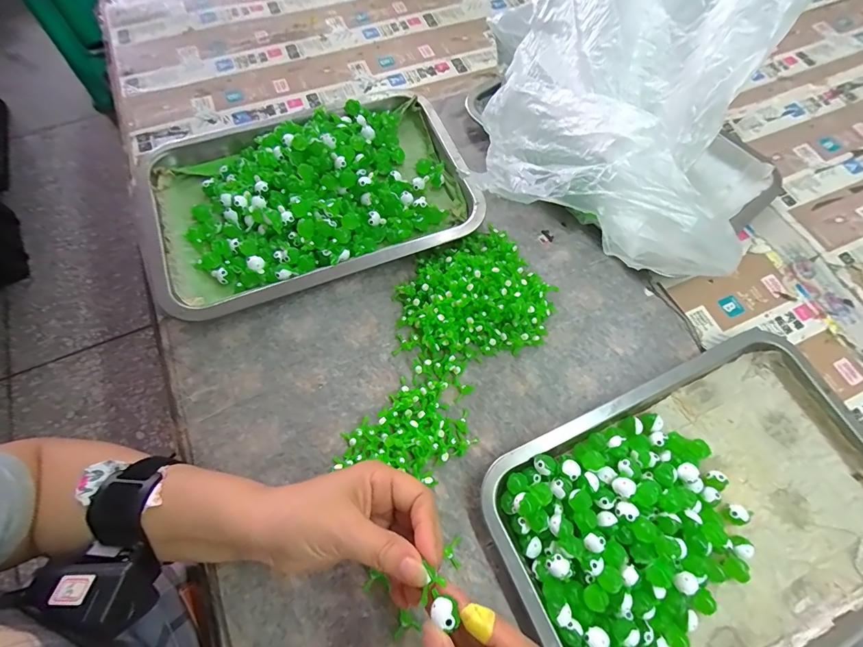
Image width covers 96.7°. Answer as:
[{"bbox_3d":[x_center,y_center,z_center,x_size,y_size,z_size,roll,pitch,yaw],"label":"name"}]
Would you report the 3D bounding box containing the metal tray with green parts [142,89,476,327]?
[{"bbox_3d":[-0.123,-0.133,0.392,0.318,0.034,0.210,-20,70,-9],"label":"metal tray with green parts"}]

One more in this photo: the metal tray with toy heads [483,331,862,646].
[{"bbox_3d":[0.211,0.146,0.285,0.304,0.037,0.210,-23,71,-10],"label":"metal tray with toy heads"}]

